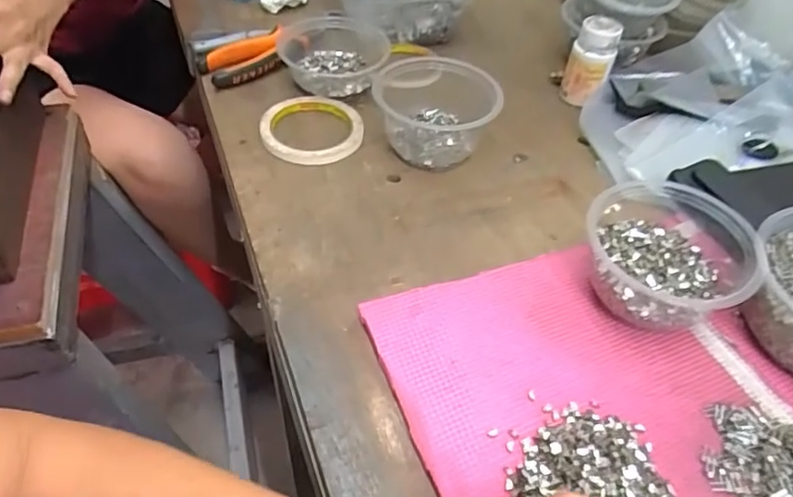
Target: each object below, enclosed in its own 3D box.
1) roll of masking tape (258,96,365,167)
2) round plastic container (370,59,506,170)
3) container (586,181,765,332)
[{"bbox_3d":[-0.081,-0.118,0.560,0.096,0.012,0.095,3,48,-3],"label":"roll of masking tape"},{"bbox_3d":[0.037,-0.136,0.552,0.115,0.059,0.120,3,48,-3],"label":"round plastic container"},{"bbox_3d":[0.190,0.011,0.418,0.113,0.066,0.097,32,53,21],"label":"container"}]

